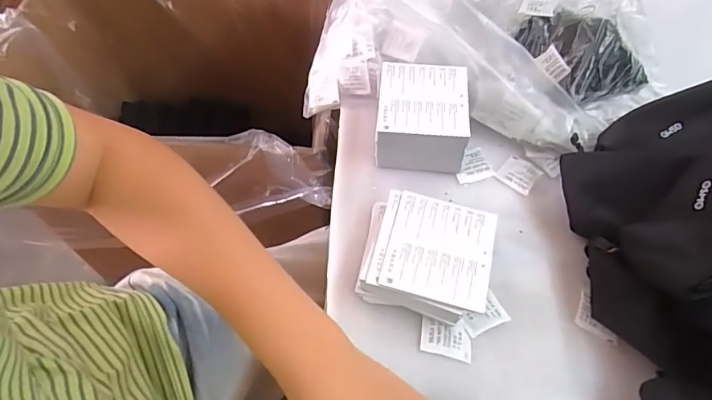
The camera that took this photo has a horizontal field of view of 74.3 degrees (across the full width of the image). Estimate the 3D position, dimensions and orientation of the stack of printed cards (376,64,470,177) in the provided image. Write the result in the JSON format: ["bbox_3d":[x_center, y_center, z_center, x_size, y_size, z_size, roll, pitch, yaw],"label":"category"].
[{"bbox_3d":[0.069,-0.088,0.501,0.090,0.063,0.097,6,57,1],"label":"stack of printed cards"}]

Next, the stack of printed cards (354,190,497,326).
[{"bbox_3d":[0.062,0.050,0.424,0.110,0.035,0.102,15,58,7],"label":"stack of printed cards"}]

